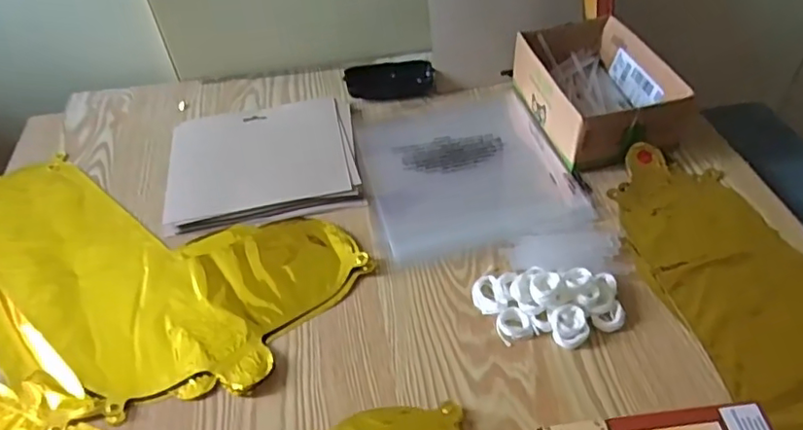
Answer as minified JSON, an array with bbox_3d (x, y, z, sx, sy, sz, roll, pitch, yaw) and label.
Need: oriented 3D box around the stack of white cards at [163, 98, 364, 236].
[{"bbox_3d":[-0.150,-0.063,0.644,0.196,0.011,0.164,-10,45,-5],"label":"stack of white cards"}]

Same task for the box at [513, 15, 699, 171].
[{"bbox_3d":[0.219,-0.141,0.660,0.142,0.065,0.195,-12,45,-7],"label":"box"}]

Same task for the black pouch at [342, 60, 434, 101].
[{"bbox_3d":[-0.014,-0.170,0.738,0.107,0.024,0.060,-10,45,-5],"label":"black pouch"}]

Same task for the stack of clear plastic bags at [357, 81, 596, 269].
[{"bbox_3d":[0.064,-0.058,0.647,0.207,0.016,0.249,-12,45,-8],"label":"stack of clear plastic bags"}]

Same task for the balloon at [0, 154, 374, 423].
[{"bbox_3d":[-0.277,0.050,0.554,0.434,0.015,0.225,13,47,17],"label":"balloon"}]

